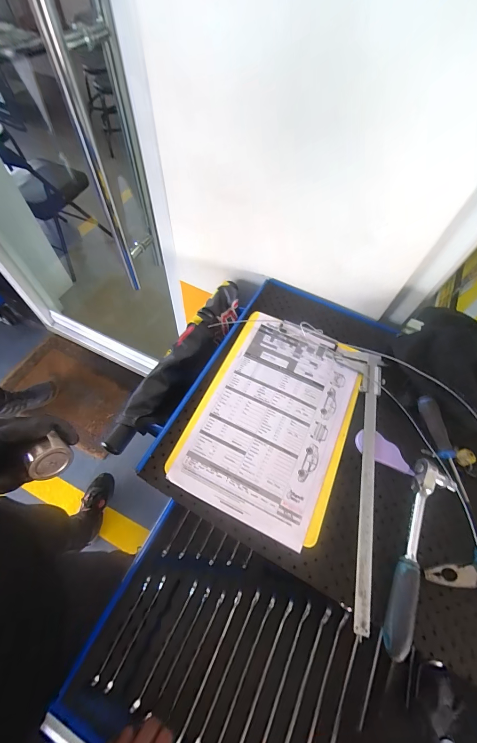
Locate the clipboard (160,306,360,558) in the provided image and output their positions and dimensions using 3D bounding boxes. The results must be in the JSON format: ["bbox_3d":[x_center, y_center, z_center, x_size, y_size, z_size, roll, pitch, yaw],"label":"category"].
[{"bbox_3d":[0.061,0.065,0.484,0.239,0.014,0.343,22,62,9],"label":"clipboard"}]

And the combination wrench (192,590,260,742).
[{"bbox_3d":[-0.016,0.450,0.444,0.013,0.010,0.207,25,63,11],"label":"combination wrench"}]

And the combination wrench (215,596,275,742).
[{"bbox_3d":[0.009,0.458,0.438,0.015,0.010,0.210,28,63,12],"label":"combination wrench"}]

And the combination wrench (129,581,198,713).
[{"bbox_3d":[-0.112,0.425,0.458,0.012,0.010,0.171,26,63,11],"label":"combination wrench"}]

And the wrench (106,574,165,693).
[{"bbox_3d":[-0.159,0.411,0.462,0.008,0.013,0.153,25,63,11],"label":"wrench"}]

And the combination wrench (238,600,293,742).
[{"bbox_3d":[0.036,0.461,0.433,0.014,0.016,0.211,29,64,13],"label":"combination wrench"}]

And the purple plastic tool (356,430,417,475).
[{"bbox_3d":[0.227,0.125,0.451,0.093,0.009,0.040,32,64,14],"label":"purple plastic tool"}]

